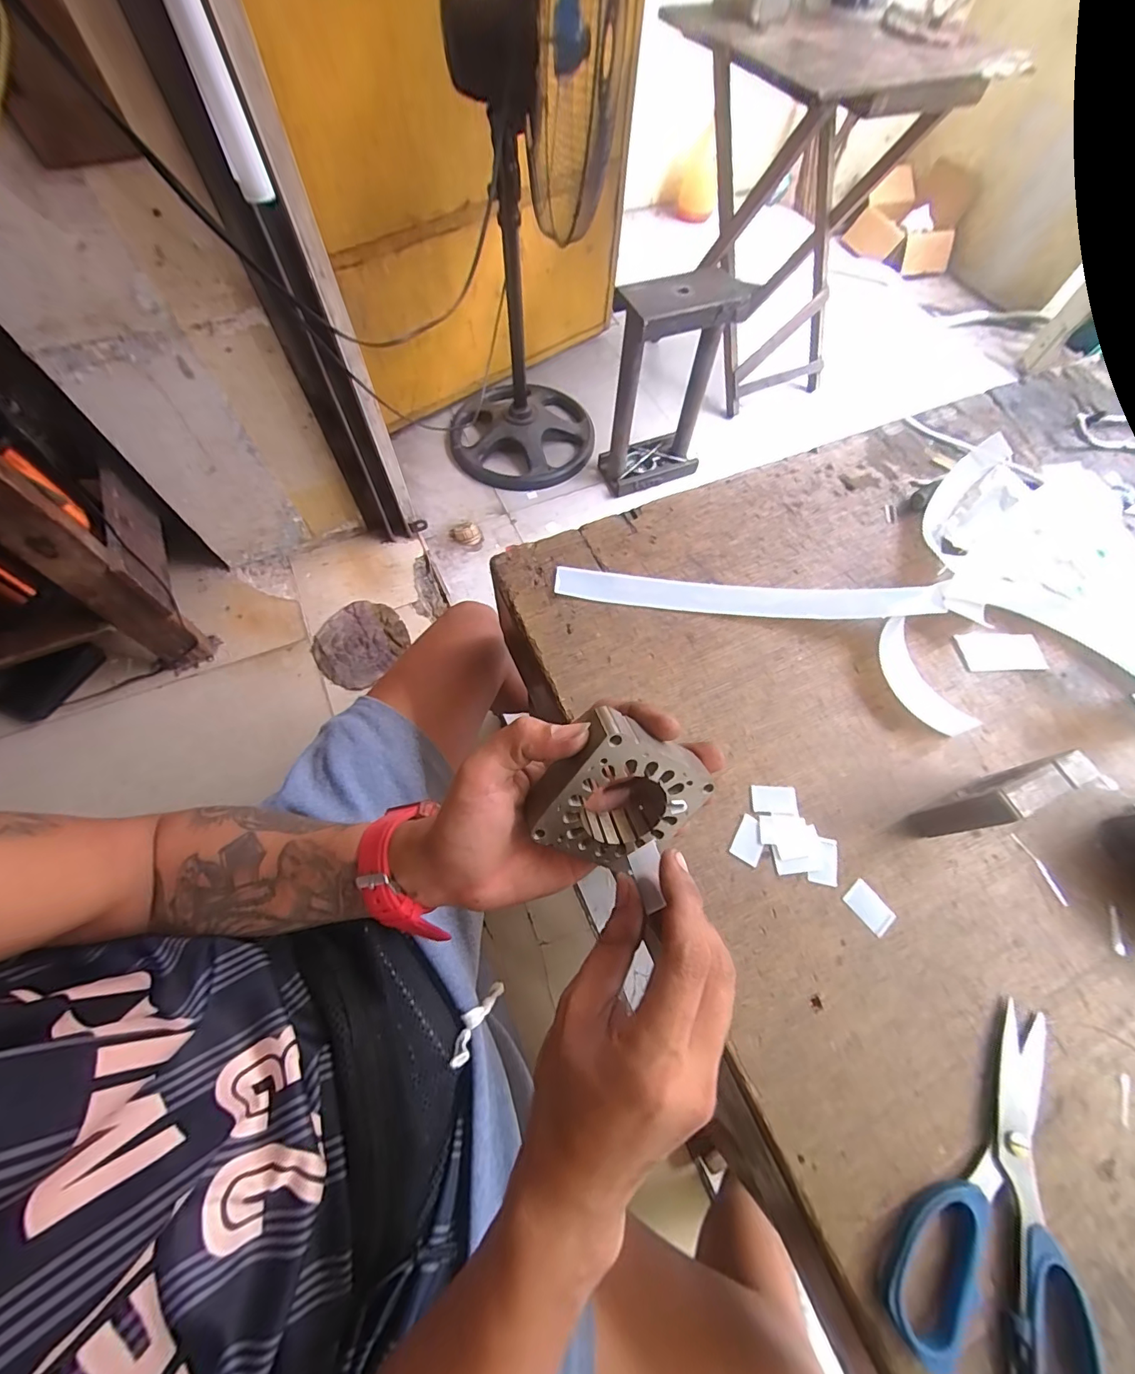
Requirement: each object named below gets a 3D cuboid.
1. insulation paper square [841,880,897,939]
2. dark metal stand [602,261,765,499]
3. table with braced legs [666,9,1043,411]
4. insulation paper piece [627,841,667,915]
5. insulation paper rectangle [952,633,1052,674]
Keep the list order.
[{"bbox_3d":[0.200,0.145,0.315,0.021,0.004,0.030,-36,71,-17],"label":"insulation paper square"},{"bbox_3d":[0.246,-0.705,1.168,0.286,0.477,0.156,-26,69,-13],"label":"dark metal stand"},{"bbox_3d":[0.533,-1.114,1.194,0.522,0.651,0.486,-25,69,-13],"label":"table with braced legs"},{"bbox_3d":[0.042,0.096,0.242,0.017,0.004,0.031,-30,41,10],"label":"insulation paper piece"},{"bbox_3d":[0.364,-0.029,0.400,0.071,0.004,0.034,-3,65,-3],"label":"insulation paper rectangle"}]

